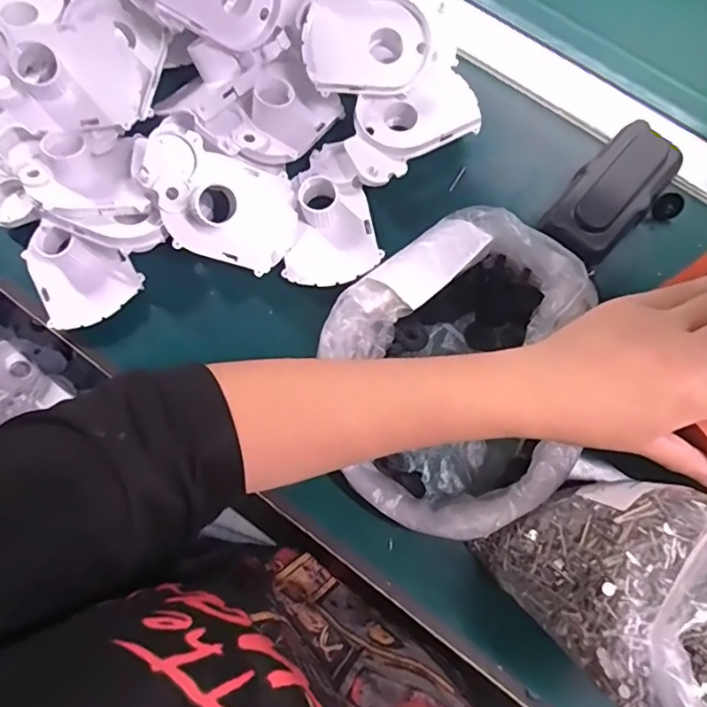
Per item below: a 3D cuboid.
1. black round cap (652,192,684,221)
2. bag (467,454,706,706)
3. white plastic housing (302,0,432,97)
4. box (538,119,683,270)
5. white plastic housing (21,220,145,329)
[{"bbox_3d":[0.220,-0.102,0.381,0.016,0.013,0.017,0,79,1],"label":"black round cap"},{"bbox_3d":[0.162,0.126,0.277,0.144,0.120,0.110,43,82,8],"label":"bag"},{"bbox_3d":[0.008,-0.213,0.381,0.083,0.032,0.063,0,102,-5],"label":"white plastic housing"},{"bbox_3d":[0.182,-0.113,0.383,0.052,0.034,0.095,40,82,8],"label":"box"},{"bbox_3d":[-0.189,-0.055,0.373,0.067,0.029,0.066,-24,79,-4],"label":"white plastic housing"}]

